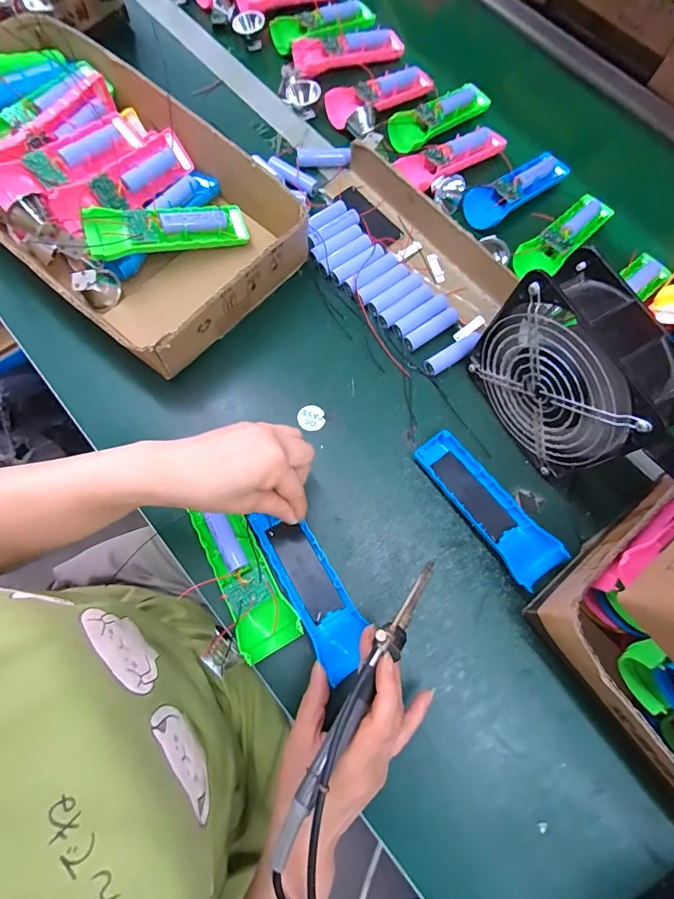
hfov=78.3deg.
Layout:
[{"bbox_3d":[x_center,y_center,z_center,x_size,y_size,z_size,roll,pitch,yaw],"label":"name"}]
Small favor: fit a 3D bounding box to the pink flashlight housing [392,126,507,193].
[{"bbox_3d":[0.146,-0.368,0.515,0.145,0.021,0.051,-32,77,-11],"label":"pink flashlight housing"}]

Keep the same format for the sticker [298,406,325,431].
[{"bbox_3d":[-0.026,-0.031,0.416,0.026,0.004,0.025,1,82,-4],"label":"sticker"}]

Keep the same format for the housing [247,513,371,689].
[{"bbox_3d":[-0.021,0.116,0.351,0.044,0.018,0.146,-30,73,-10],"label":"housing"}]

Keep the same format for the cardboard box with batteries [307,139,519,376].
[{"bbox_3d":[0.070,-0.224,0.458,0.156,0.040,0.266,-42,79,-13],"label":"cardboard box with batteries"}]

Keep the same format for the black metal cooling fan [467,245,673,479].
[{"bbox_3d":[0.194,-0.060,0.351,0.062,0.147,0.143,-28,77,-10],"label":"black metal cooling fan"}]

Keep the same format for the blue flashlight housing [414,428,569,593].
[{"bbox_3d":[0.136,0.052,0.383,0.045,0.022,0.154,-37,78,-12],"label":"blue flashlight housing"}]

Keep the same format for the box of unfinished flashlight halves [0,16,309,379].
[{"bbox_3d":[-0.252,-0.278,0.445,0.425,0.090,0.229,39,76,9],"label":"box of unfinished flashlight halves"}]

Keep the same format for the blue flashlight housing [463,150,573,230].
[{"bbox_3d":[0.221,-0.323,0.506,0.145,0.026,0.047,-37,78,-12],"label":"blue flashlight housing"}]

